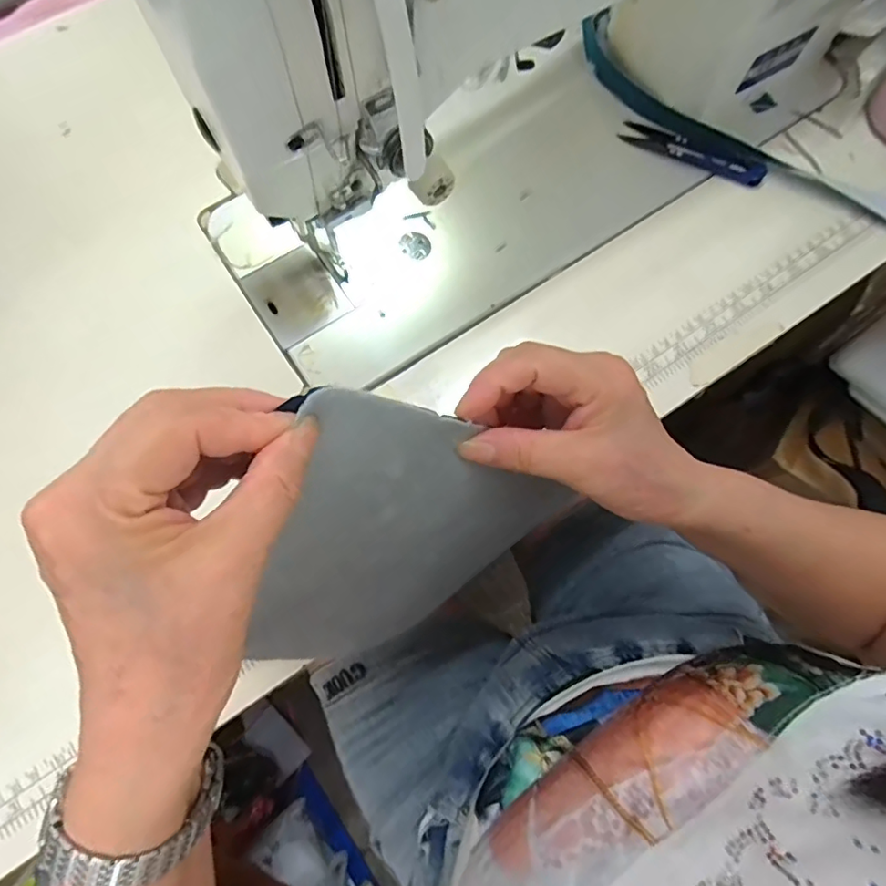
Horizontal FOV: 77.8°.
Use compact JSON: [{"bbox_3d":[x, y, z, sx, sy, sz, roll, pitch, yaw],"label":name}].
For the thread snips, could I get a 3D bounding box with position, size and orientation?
[{"bbox_3d":[0.185,-0.215,0.406,0.105,0.012,0.018,25,76,5],"label":"thread snips"}]

